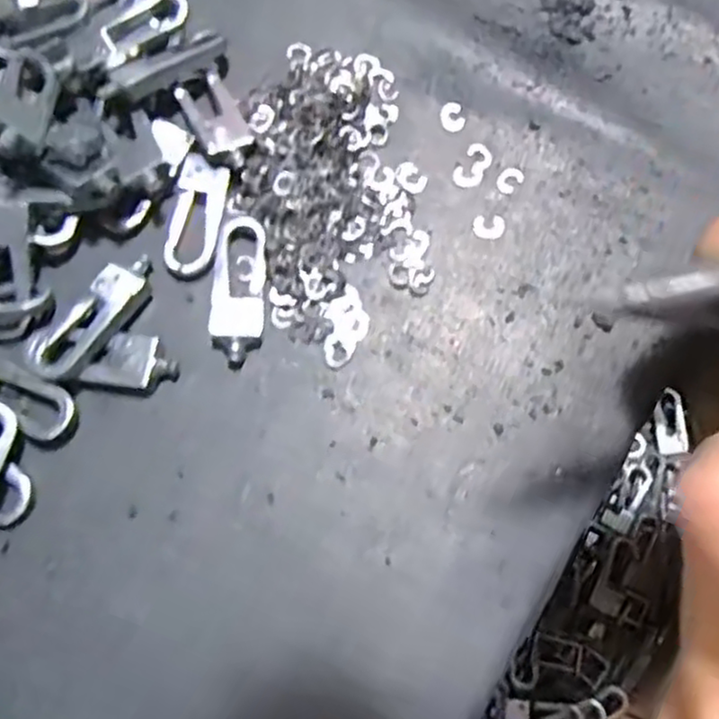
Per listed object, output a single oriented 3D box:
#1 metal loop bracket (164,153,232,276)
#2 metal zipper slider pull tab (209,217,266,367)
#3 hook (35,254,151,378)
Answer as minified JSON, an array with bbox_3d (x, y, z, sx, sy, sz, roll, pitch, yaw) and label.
[{"bbox_3d":[-0.049,-0.044,0.217,0.015,0.004,0.036,9,75,4],"label":"metal loop bracket"},{"bbox_3d":[-0.035,-0.020,0.210,0.016,0.004,0.046,0,74,1],"label":"metal zipper slider pull tab"},{"bbox_3d":[-0.075,-0.013,0.206,0.015,0.009,0.042,32,77,10],"label":"hook"}]

